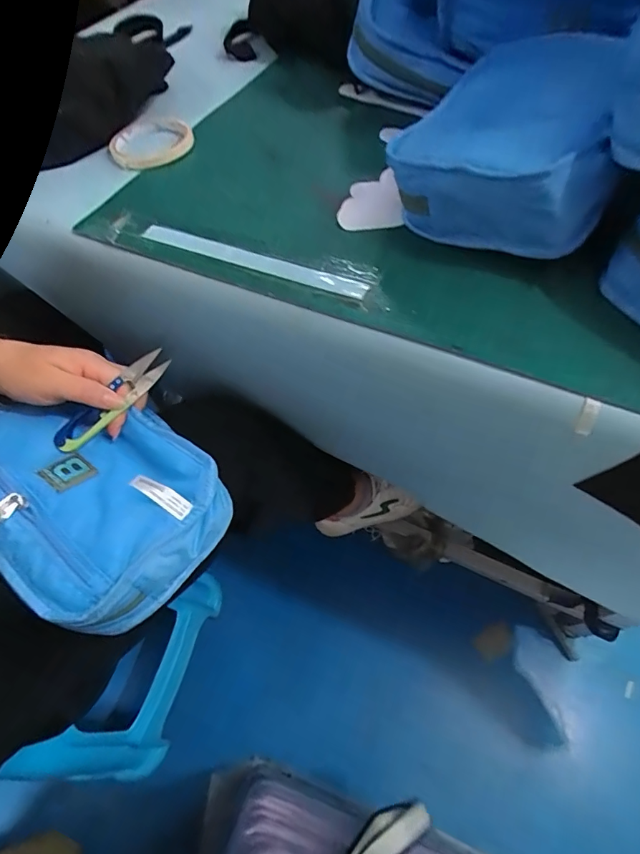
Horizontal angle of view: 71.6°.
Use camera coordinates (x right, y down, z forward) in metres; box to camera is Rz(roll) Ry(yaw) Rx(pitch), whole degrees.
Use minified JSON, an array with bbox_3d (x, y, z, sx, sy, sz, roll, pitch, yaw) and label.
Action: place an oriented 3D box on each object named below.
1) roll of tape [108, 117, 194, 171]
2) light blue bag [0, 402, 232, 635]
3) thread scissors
[{"bbox_3d":[-0.190,-0.311,0.489,0.085,0.021,0.085,-1,59,2],"label":"roll of tape"},{"bbox_3d":[-0.198,0.054,0.381,0.211,0.064,0.156,32,65,20],"label":"light blue bag"},{"bbox_3d":[-0.186,-0.025,0.395,0.119,0.016,0.029,-45,66,-5],"label":"thread scissors"}]

